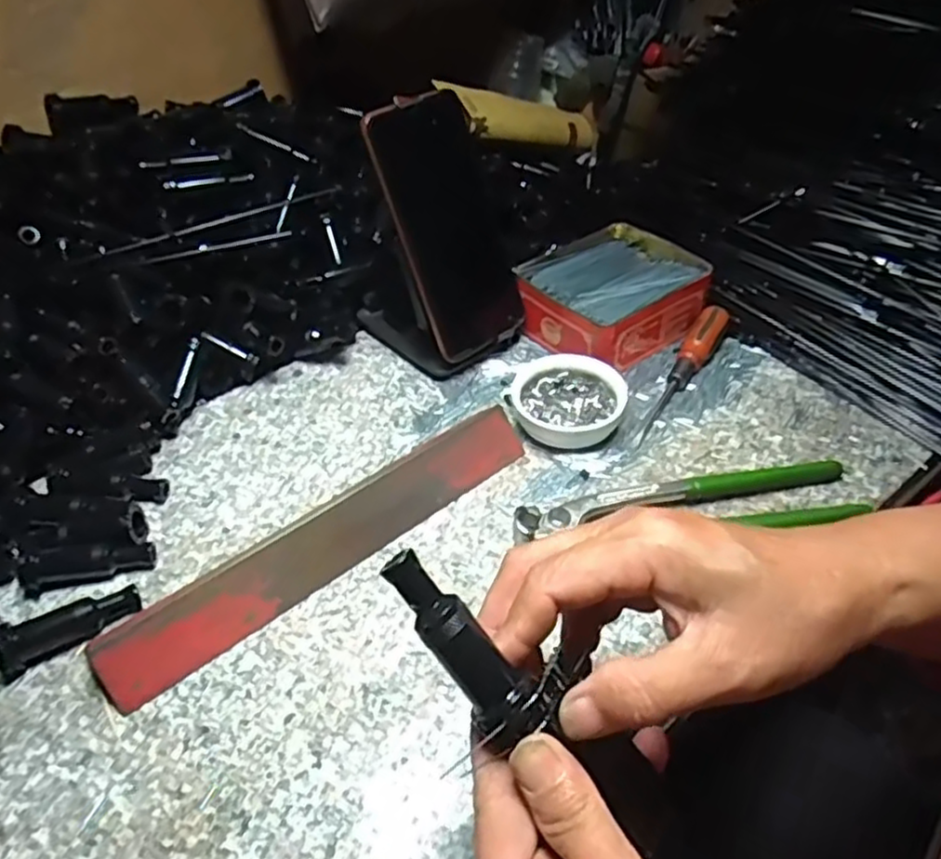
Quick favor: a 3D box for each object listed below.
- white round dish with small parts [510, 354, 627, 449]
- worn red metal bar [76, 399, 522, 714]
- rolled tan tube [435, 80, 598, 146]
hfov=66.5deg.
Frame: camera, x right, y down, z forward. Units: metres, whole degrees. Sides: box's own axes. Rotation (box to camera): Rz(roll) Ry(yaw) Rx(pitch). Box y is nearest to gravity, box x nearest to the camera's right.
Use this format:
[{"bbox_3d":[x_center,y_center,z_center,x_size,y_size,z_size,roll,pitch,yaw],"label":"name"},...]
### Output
[{"bbox_3d":[0.063,-0.015,0.464,0.070,0.027,0.073,-1,44,2],"label":"white round dish with small parts"},{"bbox_3d":[-0.073,0.057,0.392,0.254,0.026,0.027,-32,51,-27],"label":"worn red metal bar"},{"bbox_3d":[0.049,-0.303,0.700,0.200,0.034,0.045,-12,39,-44],"label":"rolled tan tube"}]

